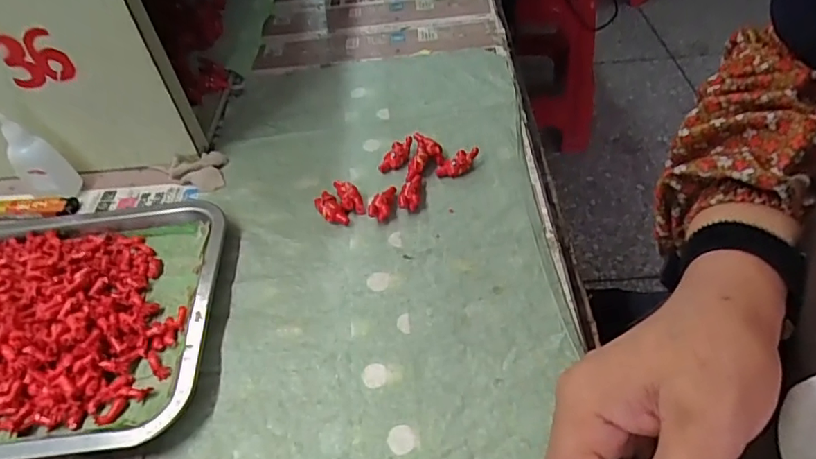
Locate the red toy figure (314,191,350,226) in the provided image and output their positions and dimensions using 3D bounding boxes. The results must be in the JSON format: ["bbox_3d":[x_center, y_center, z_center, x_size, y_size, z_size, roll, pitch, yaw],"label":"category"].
[{"bbox_3d":[-0.064,-0.017,0.453,0.017,0.015,0.037,-33,53,-22],"label":"red toy figure"}]

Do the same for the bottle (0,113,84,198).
[{"bbox_3d":[-0.328,-0.061,0.475,0.039,0.076,0.030,-37,55,-25],"label":"bottle"}]

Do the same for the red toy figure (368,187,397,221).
[{"bbox_3d":[-0.022,-0.023,0.452,0.020,0.016,0.033,1,48,6],"label":"red toy figure"}]

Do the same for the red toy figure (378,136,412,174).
[{"bbox_3d":[-0.010,-0.067,0.490,0.041,0.013,0.015,-49,57,-3],"label":"red toy figure"}]

